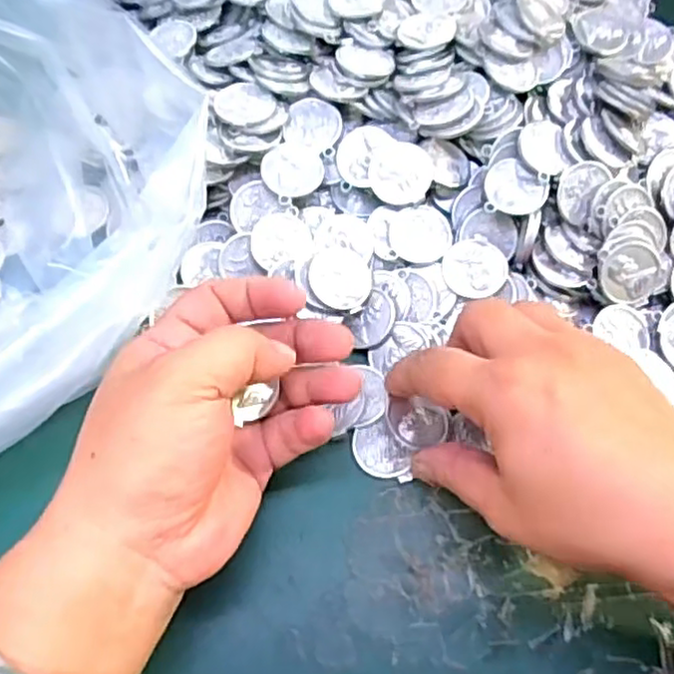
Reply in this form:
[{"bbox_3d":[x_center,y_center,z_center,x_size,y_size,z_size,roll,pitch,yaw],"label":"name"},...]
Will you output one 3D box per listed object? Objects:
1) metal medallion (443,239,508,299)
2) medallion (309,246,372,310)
[{"bbox_3d":[0.064,-0.033,0.316,0.028,0.004,0.028,-1,65,-4],"label":"metal medallion"},{"bbox_3d":[0.002,-0.028,0.316,0.028,0.007,0.032,27,69,-11],"label":"medallion"}]

